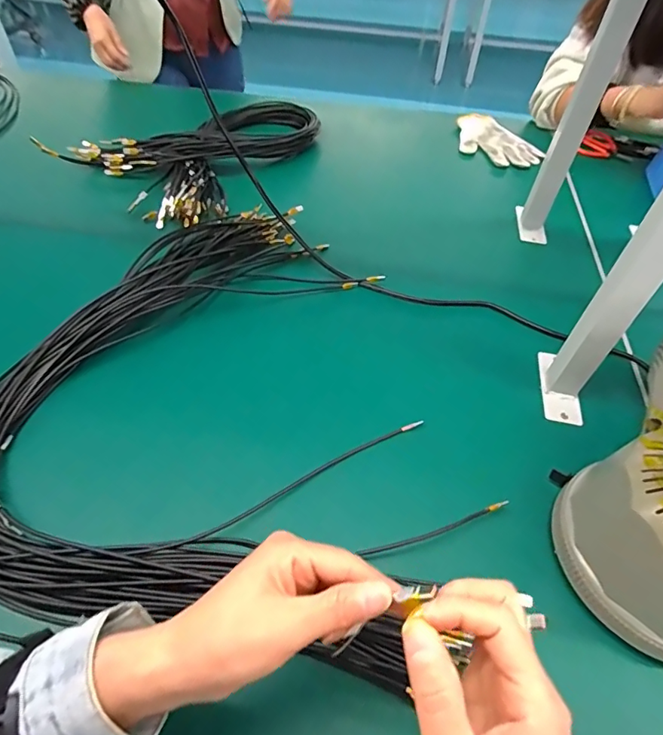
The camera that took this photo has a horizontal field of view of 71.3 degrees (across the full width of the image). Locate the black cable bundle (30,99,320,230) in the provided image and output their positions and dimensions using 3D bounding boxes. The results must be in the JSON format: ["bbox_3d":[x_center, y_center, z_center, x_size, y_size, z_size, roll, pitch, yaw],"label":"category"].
[{"bbox_3d":[-0.226,-0.415,0.846,0.306,0.049,0.435,28,55,20],"label":"black cable bundle"}]

